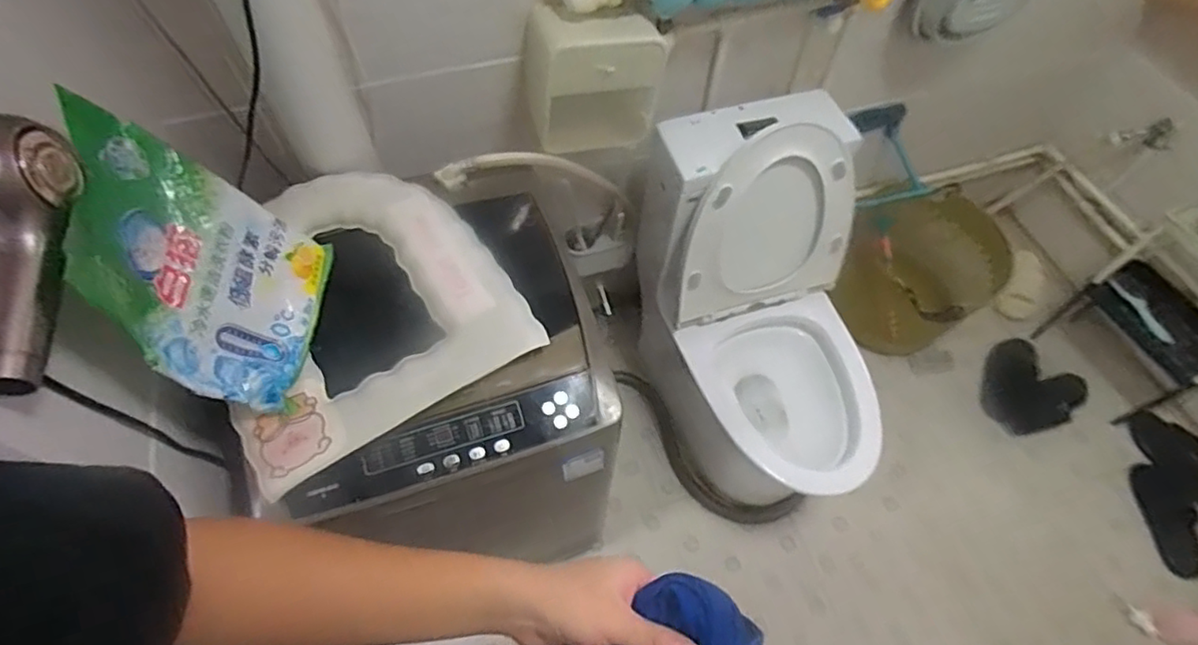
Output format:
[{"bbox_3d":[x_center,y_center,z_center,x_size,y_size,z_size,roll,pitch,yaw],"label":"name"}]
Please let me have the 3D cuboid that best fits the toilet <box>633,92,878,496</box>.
[{"bbox_3d":[0.345,0.031,1.279,0.376,0.745,0.610,-14,60,-10],"label":"toilet"}]

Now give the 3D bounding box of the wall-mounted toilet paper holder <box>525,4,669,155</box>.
[{"bbox_3d":[-0.012,-0.390,1.016,0.224,0.211,0.117,0,59,-2],"label":"wall-mounted toilet paper holder"}]

